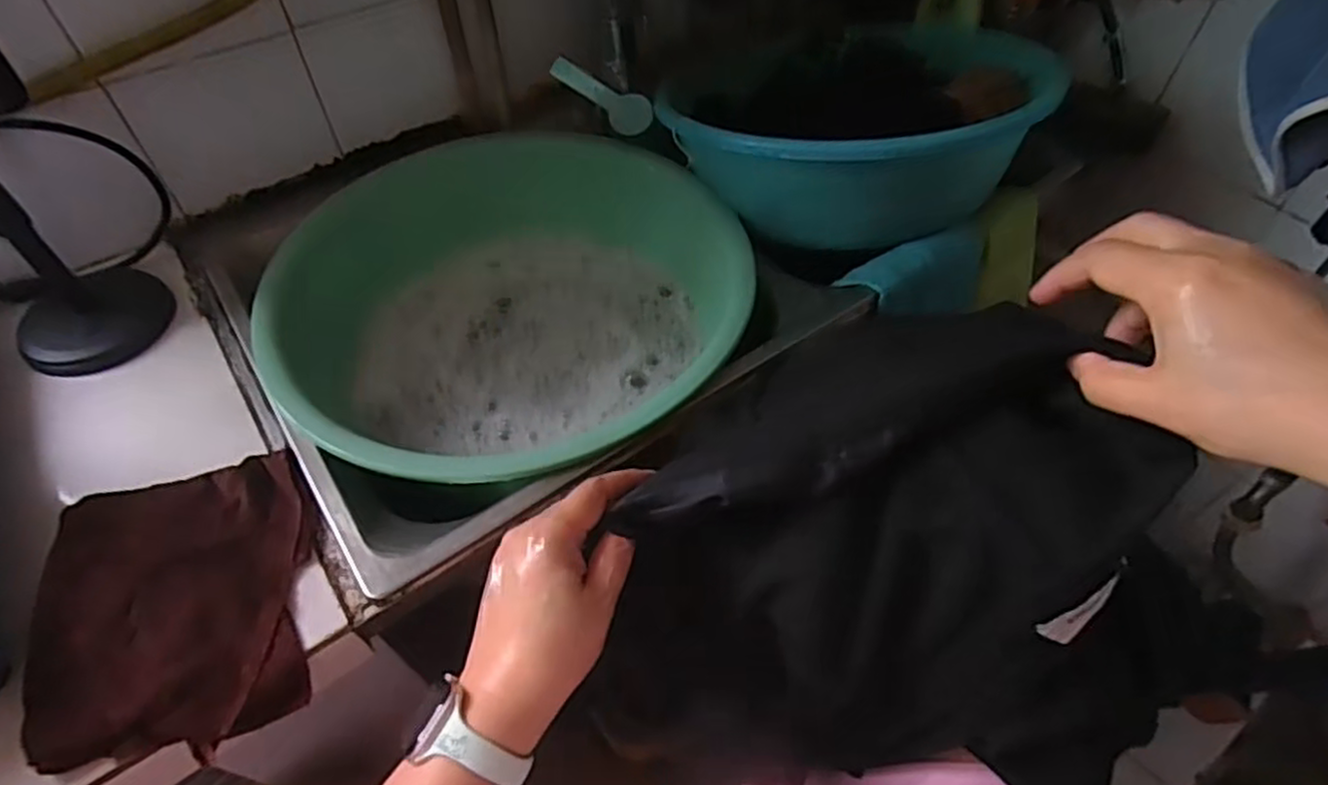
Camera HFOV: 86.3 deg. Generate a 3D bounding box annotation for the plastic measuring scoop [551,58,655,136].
[{"bbox_3d":[-0.057,-0.274,0.655,0.100,0.036,0.015,23,44,-31],"label":"plastic measuring scoop"}]

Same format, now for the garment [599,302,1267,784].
[{"bbox_3d":[0.136,0.094,0.414,0.318,0.233,0.199,6,52,7],"label":"garment"}]

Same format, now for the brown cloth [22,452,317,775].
[{"bbox_3d":[-0.295,0.123,0.427,0.143,0.023,0.172,-16,53,-9],"label":"brown cloth"}]

